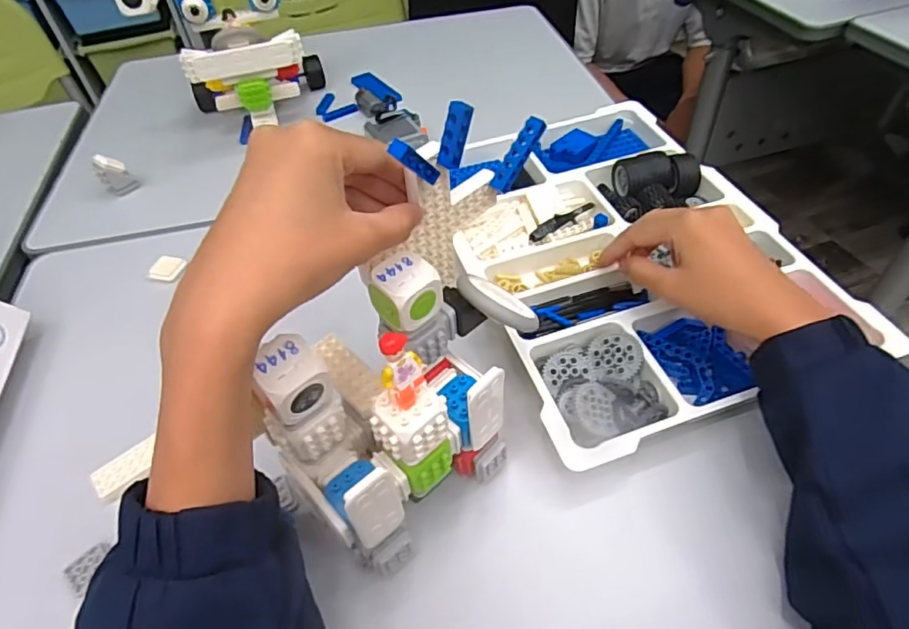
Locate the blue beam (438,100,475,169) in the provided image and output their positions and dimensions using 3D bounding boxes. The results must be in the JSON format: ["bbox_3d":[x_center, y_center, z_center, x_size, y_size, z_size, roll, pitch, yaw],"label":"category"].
[{"bbox_3d":[0.000,-0.090,0.280,0.012,0.032,0.008,34,33,30],"label":"blue beam"}]

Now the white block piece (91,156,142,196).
[{"bbox_3d":[-0.379,-0.156,0.620,0.021,0.044,0.030,24,54,24],"label":"white block piece"}]

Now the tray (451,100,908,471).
[{"bbox_3d":[0.140,-0.068,0.497,0.260,0.032,0.373,-16,49,-9],"label":"tray"}]

